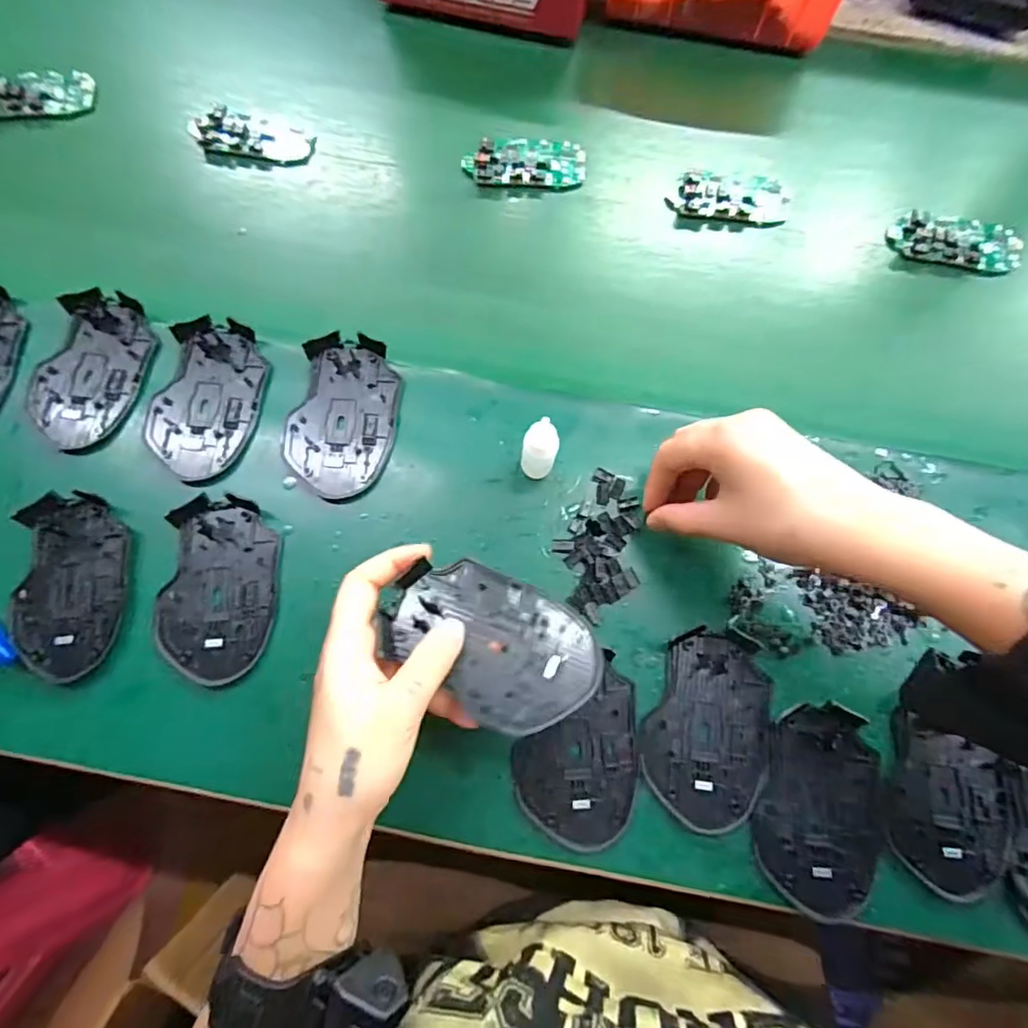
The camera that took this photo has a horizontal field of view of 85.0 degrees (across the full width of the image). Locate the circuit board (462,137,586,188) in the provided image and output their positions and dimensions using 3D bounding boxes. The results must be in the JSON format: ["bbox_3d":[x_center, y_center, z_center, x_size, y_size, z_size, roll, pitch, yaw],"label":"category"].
[{"bbox_3d":[0.009,-0.288,0.460,0.097,0.012,0.043,0,74,0],"label":"circuit board"}]

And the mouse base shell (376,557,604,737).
[{"bbox_3d":[-0.010,0.069,0.303,0.113,0.011,0.072,33,76,9],"label":"mouse base shell"}]

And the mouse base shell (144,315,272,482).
[{"bbox_3d":[-0.215,-0.082,0.390,0.073,0.011,0.113,11,74,3],"label":"mouse base shell"}]

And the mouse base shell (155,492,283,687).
[{"bbox_3d":[-0.190,0.047,0.360,0.072,0.016,0.114,0,74,0],"label":"mouse base shell"}]

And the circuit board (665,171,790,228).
[{"bbox_3d":[0.176,-0.259,0.454,0.094,0.010,0.045,8,74,2],"label":"circuit board"}]

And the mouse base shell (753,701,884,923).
[{"bbox_3d":[0.185,0.174,0.334,0.071,0.012,0.112,15,74,4],"label":"mouse base shell"}]

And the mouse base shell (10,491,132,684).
[{"bbox_3d":[-0.284,0.045,0.356,0.068,0.012,0.113,-2,74,-1],"label":"mouse base shell"}]

